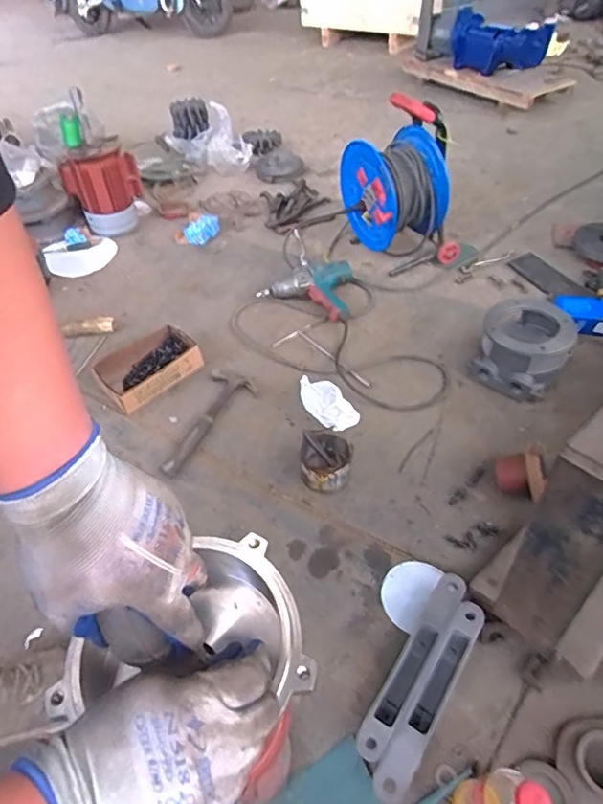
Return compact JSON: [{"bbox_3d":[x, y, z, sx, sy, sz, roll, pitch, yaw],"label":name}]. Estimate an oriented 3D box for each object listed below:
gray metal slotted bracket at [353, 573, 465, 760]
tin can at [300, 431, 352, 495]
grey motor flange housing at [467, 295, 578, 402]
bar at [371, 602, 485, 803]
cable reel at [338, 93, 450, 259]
[{"bbox_3d":[0.174,0.401,0.839,0.049,0.038,0.309,25,53,26],"label":"gray metal slotted bracket"},{"bbox_3d":[0.051,0.121,1.099,0.097,0.086,0.110,4,46,7],"label":"tin can"},{"bbox_3d":[0.530,-0.133,1.291,0.196,0.147,0.214,19,50,21],"label":"grey motor flange housing"},{"bbox_3d":[0.196,0.442,0.810,0.046,0.040,0.303,25,52,25],"label":"bar"},{"bbox_3d":[0.284,-0.647,1.580,0.240,0.439,0.258,-25,49,-19],"label":"cable reel"}]

